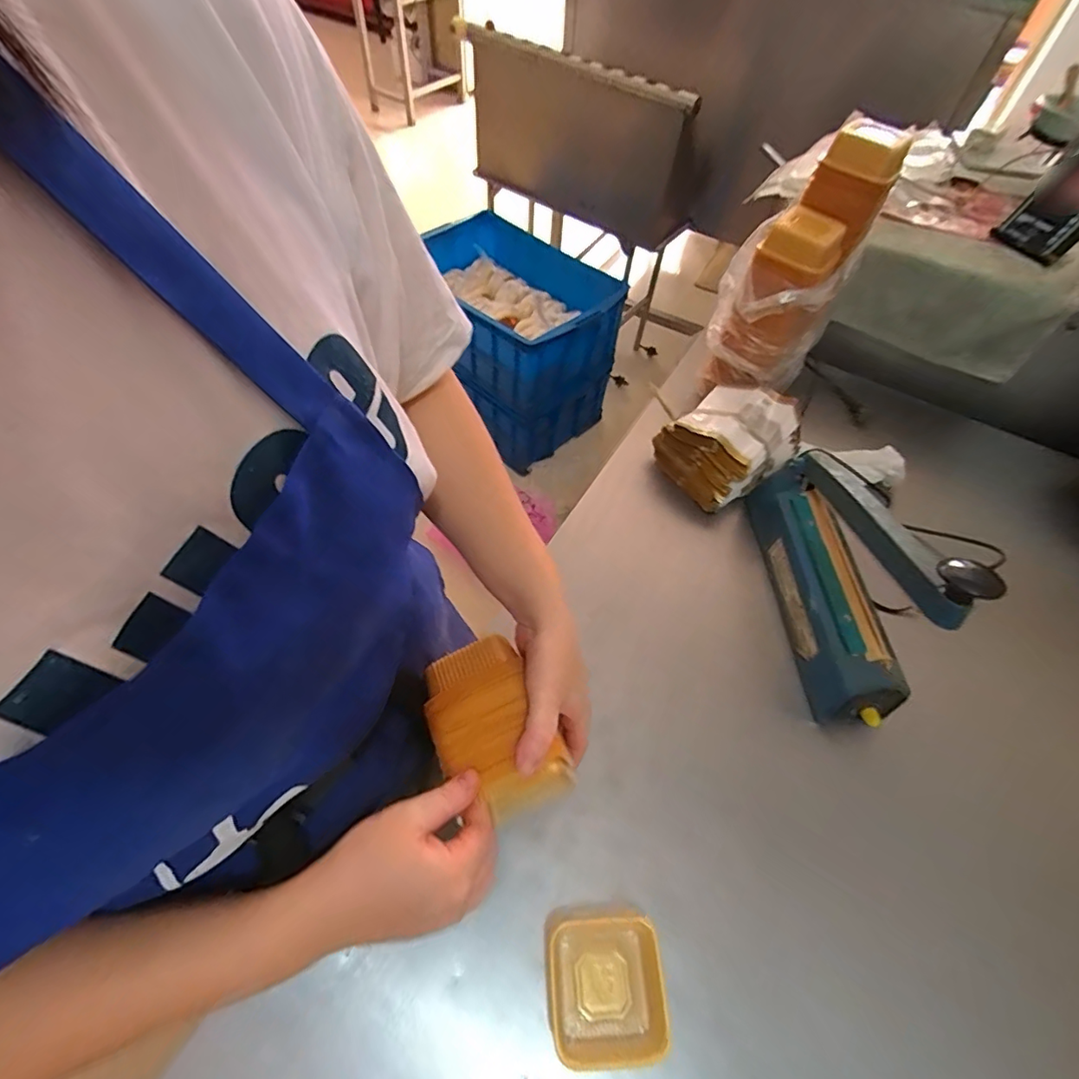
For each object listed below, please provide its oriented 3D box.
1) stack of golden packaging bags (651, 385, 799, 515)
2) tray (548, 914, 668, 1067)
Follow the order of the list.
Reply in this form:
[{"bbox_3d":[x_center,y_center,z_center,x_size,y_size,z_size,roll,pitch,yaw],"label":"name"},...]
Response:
[{"bbox_3d":[0.264,-0.137,0.744,0.184,0.088,0.147,-35,65,-24],"label":"stack of golden packaging bags"},{"bbox_3d":[0.053,0.358,0.423,0.084,0.039,0.091,0,56,-3],"label":"tray"}]

